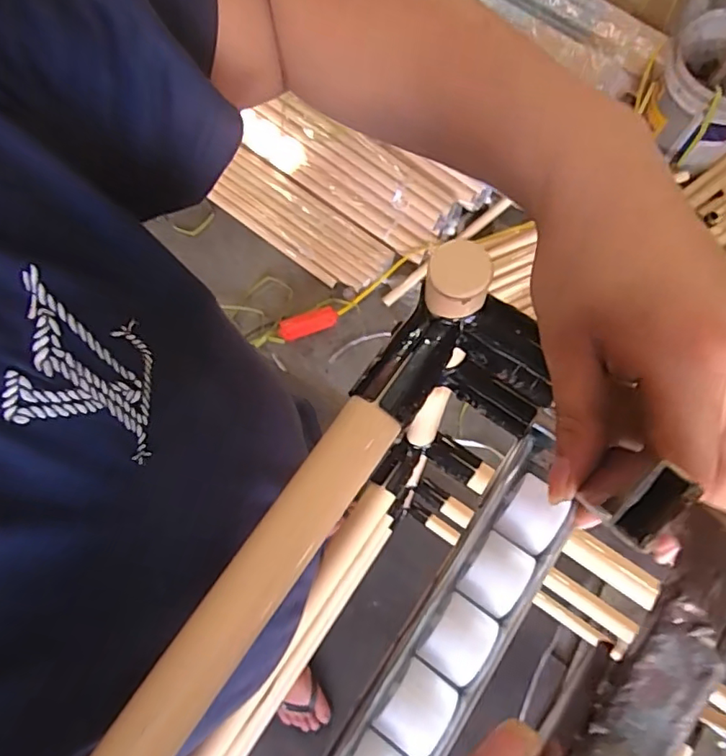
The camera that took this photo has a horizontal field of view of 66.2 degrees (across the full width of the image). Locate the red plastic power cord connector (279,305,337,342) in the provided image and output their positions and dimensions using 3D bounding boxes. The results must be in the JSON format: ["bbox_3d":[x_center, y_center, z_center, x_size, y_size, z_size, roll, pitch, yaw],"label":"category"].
[{"bbox_3d":[-0.152,-0.154,1.570,0.165,0.058,0.063,-17,73,-3],"label":"red plastic power cord connector"}]

